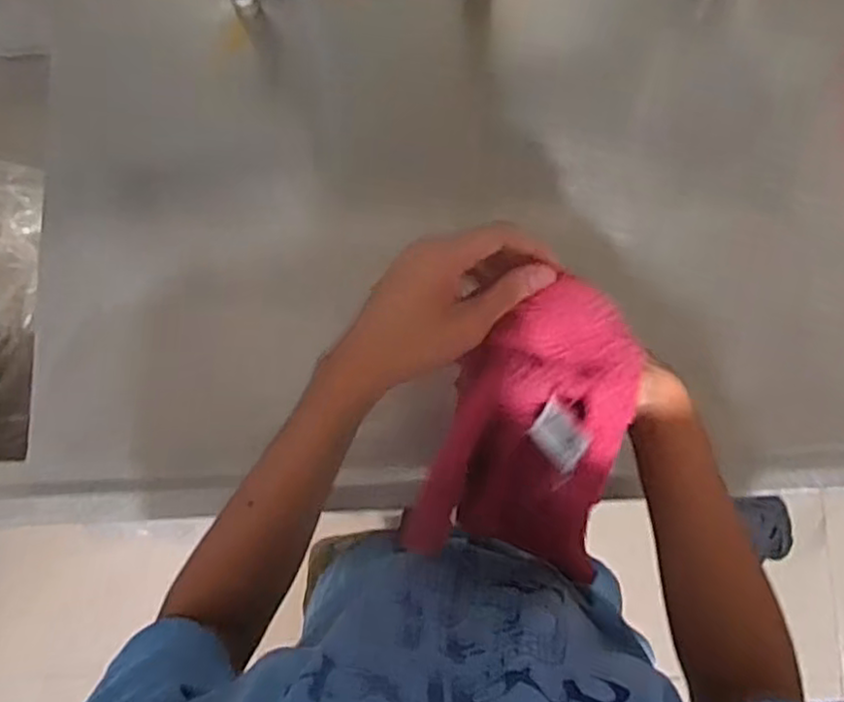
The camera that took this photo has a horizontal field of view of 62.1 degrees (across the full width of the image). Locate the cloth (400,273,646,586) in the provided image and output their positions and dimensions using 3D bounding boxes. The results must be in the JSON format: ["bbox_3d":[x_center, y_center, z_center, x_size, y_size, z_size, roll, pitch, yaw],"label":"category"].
[{"bbox_3d":[0.063,0.050,0.438,0.116,0.114,0.166,8,79,2],"label":"cloth"}]

